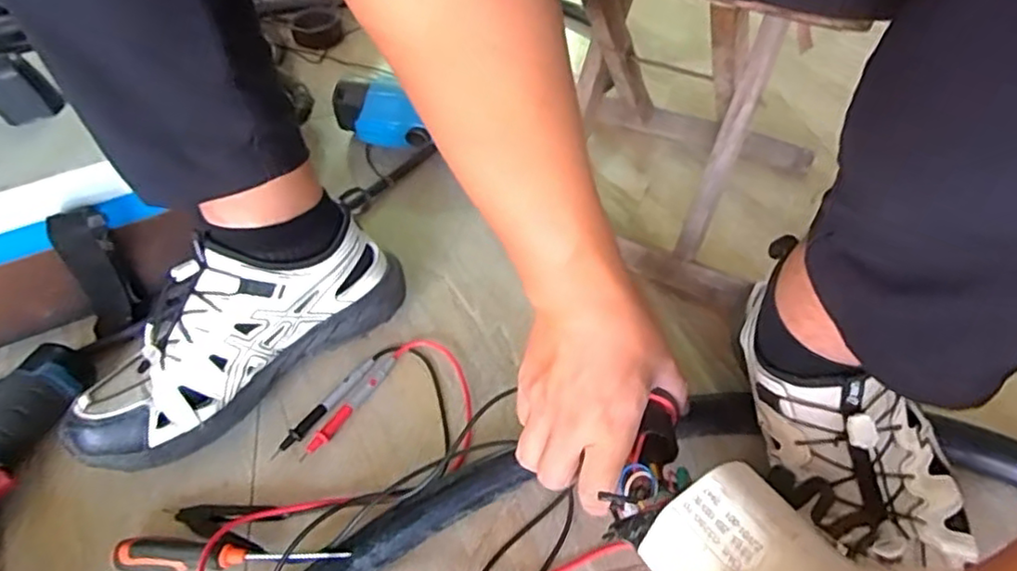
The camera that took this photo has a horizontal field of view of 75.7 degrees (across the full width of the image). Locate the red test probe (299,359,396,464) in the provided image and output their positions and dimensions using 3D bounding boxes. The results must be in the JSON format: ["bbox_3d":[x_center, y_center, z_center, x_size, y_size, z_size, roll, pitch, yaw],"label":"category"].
[{"bbox_3d":[-0.127,0.096,0.523,0.015,0.008,0.107,22,53,21],"label":"red test probe"}]

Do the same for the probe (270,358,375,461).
[{"bbox_3d":[-0.147,0.096,0.525,0.014,0.008,0.107,26,55,24],"label":"probe"}]

